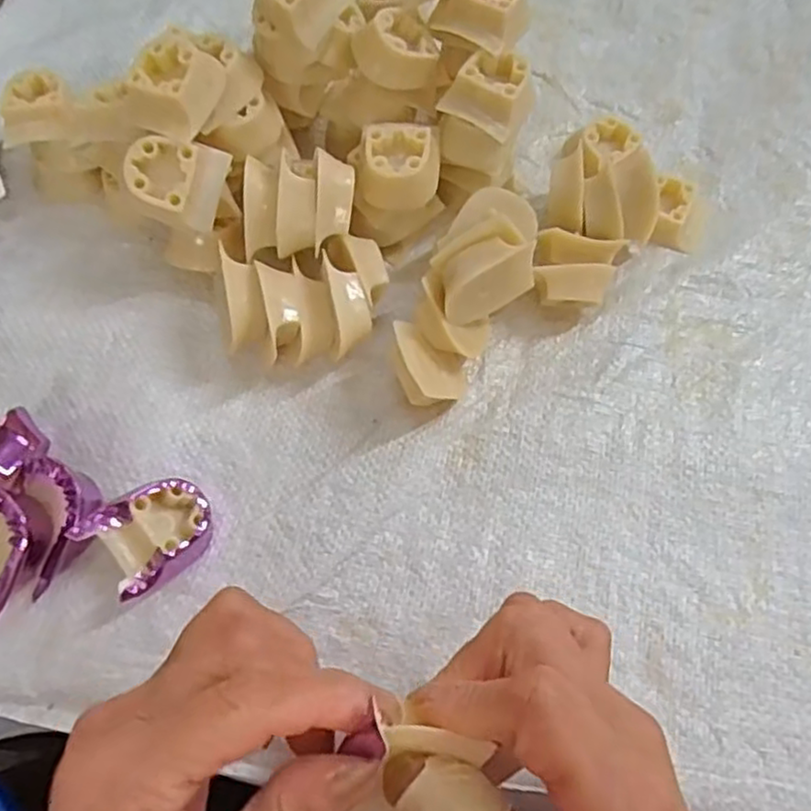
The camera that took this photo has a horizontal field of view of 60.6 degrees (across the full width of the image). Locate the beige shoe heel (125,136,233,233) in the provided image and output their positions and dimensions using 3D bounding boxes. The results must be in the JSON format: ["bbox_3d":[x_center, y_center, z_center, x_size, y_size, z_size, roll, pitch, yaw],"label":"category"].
[{"bbox_3d":[-0.108,-0.103,0.324,0.042,0.031,0.037,10,95,-19],"label":"beige shoe heel"}]

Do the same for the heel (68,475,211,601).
[{"bbox_3d":[-0.105,0.054,0.294,0.047,0.030,0.037,-36,73,-15],"label":"heel"}]

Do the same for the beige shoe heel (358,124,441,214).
[{"bbox_3d":[-0.003,-0.113,0.333,0.038,0.023,0.033,-2,69,-3],"label":"beige shoe heel"}]

